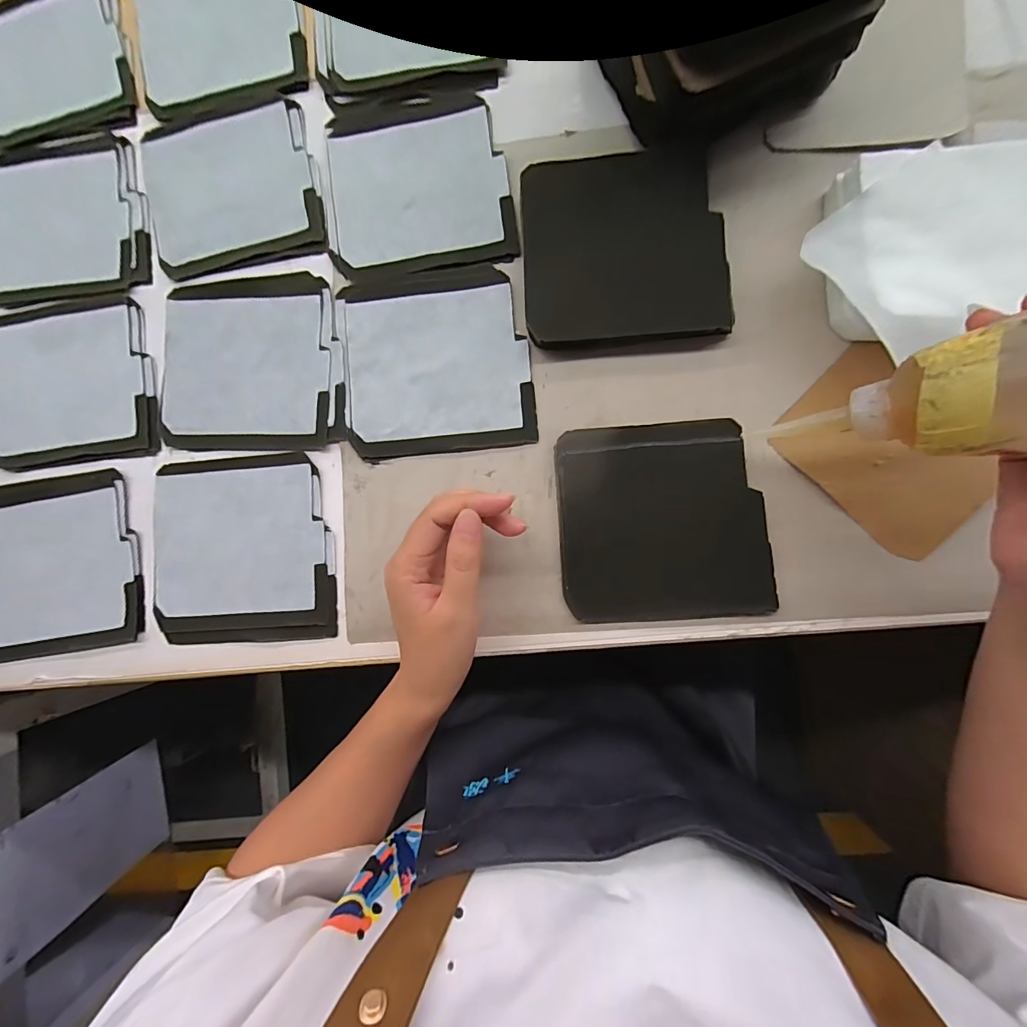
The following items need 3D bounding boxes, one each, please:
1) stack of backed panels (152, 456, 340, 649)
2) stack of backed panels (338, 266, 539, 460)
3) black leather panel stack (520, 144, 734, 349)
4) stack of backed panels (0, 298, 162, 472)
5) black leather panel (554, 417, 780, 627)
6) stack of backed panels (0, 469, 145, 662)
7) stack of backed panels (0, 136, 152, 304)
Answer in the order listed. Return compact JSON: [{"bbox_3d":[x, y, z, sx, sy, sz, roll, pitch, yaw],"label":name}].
[{"bbox_3d":[-0.203,0.026,0.335,0.138,0.007,0.136,-5,86,5],"label":"stack of backed panels"},{"bbox_3d":[-0.058,-0.113,0.330,0.137,0.007,0.134,-6,86,5],"label":"stack of backed panels"},{"bbox_3d":[0.076,-0.188,0.314,0.136,0.017,0.131,-2,86,5],"label":"black leather panel stack"},{"bbox_3d":[-0.357,-0.106,0.355,0.142,0.007,0.130,-6,86,5],"label":"stack of backed panels"},{"bbox_3d":[0.100,0.005,0.306,0.134,0.005,0.132,-5,86,7],"label":"black leather panel"},{"bbox_3d":[-0.354,0.039,0.342,0.136,0.011,0.133,-10,86,5],"label":"stack of backed panels"},{"bbox_3d":[-0.372,-0.245,0.365,0.145,0.009,0.130,-4,86,5],"label":"stack of backed panels"}]

